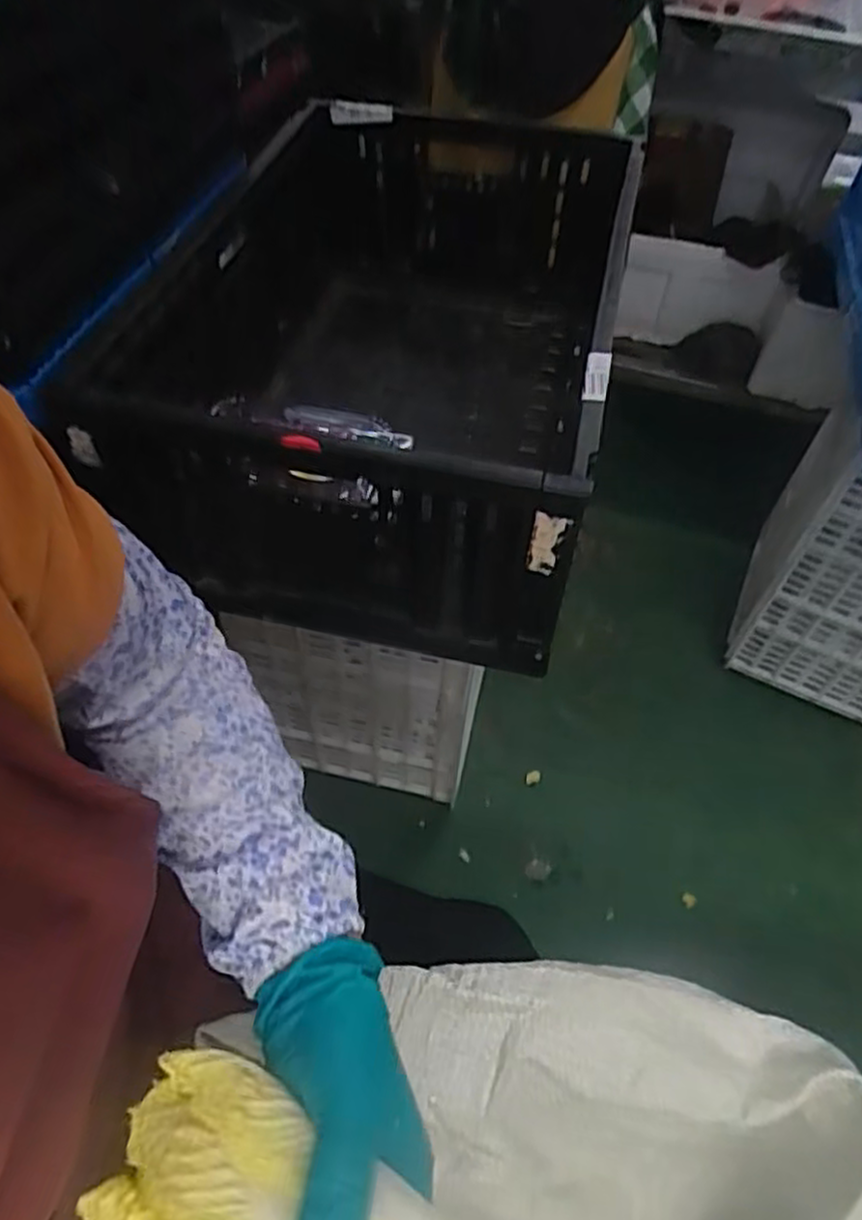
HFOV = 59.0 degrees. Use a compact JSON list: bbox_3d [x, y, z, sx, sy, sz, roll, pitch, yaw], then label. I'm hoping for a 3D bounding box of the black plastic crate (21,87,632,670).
[{"bbox_3d":[-0.029,-0.299,0.842,0.416,0.305,0.721,11,55,6],"label":"black plastic crate"}]

